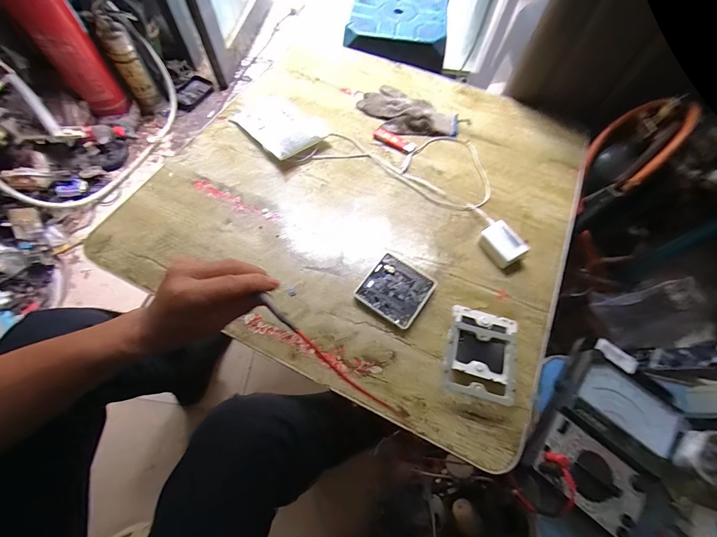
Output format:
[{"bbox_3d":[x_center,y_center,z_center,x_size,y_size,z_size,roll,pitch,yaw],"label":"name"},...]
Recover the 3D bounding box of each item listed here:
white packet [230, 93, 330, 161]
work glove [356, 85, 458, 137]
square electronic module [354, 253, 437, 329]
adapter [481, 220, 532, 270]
[{"bbox_3d":[-0.146,-0.271,0.575,0.115,0.040,0.182,-37,69,-19],"label":"white packet"},{"bbox_3d":[0.096,-0.304,0.617,0.189,0.027,0.109,36,67,16],"label":"work glove"},{"bbox_3d":[0.054,0.029,0.452,0.087,0.012,0.090,33,66,15],"label":"square electronic module"},{"bbox_3d":[0.213,-0.037,0.480,0.044,0.032,0.069,-28,66,-15],"label":"adapter"}]

